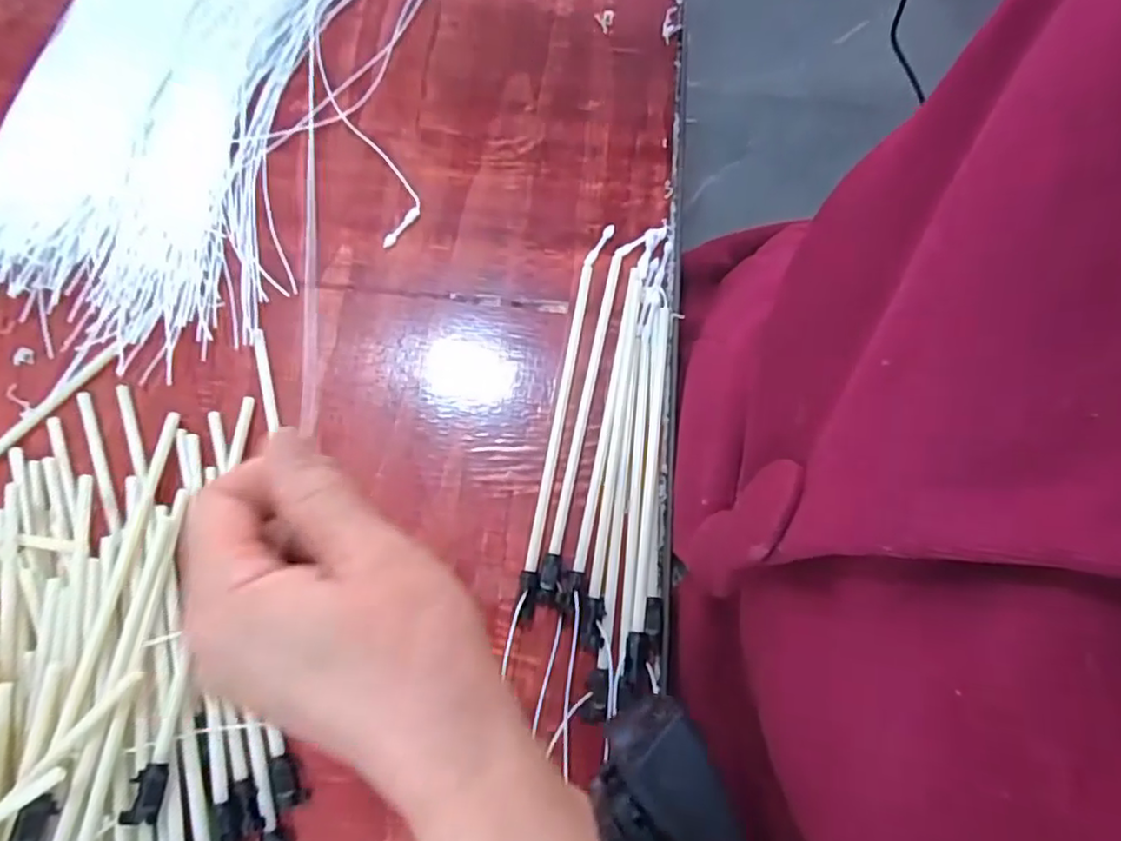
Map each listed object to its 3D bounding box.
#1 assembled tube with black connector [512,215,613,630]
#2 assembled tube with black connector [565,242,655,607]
[{"bbox_3d":[0.002,-0.008,0.360,0.013,0.008,0.227,12,74,2],"label":"assembled tube with black connector"},{"bbox_3d":[0.028,-0.005,0.358,0.010,0.009,0.207,12,74,2],"label":"assembled tube with black connector"}]

